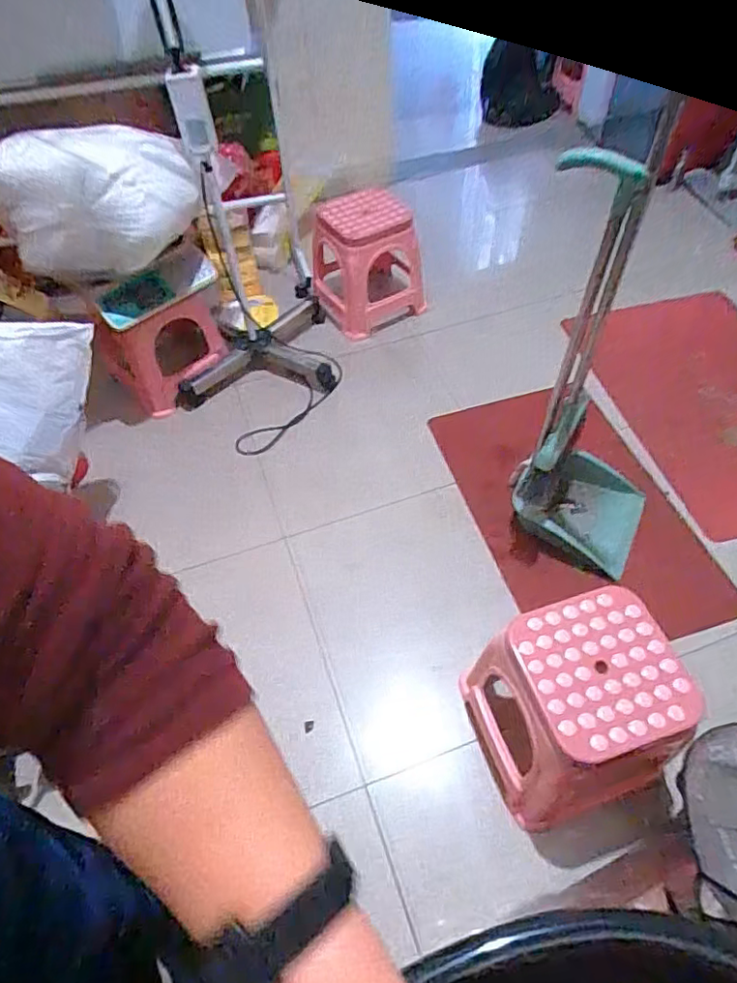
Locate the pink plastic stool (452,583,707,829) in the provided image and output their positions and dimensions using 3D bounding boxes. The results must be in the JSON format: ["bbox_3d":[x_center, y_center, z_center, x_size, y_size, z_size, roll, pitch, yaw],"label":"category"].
[{"bbox_3d":[0.360,0.384,1.021,0.268,0.316,0.278,-15,54,-8],"label":"pink plastic stool"}]

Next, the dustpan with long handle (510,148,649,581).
[{"bbox_3d":[0.498,-0.197,1.188,0.353,0.887,0.267,30,61,22],"label":"dustpan with long handle"}]

